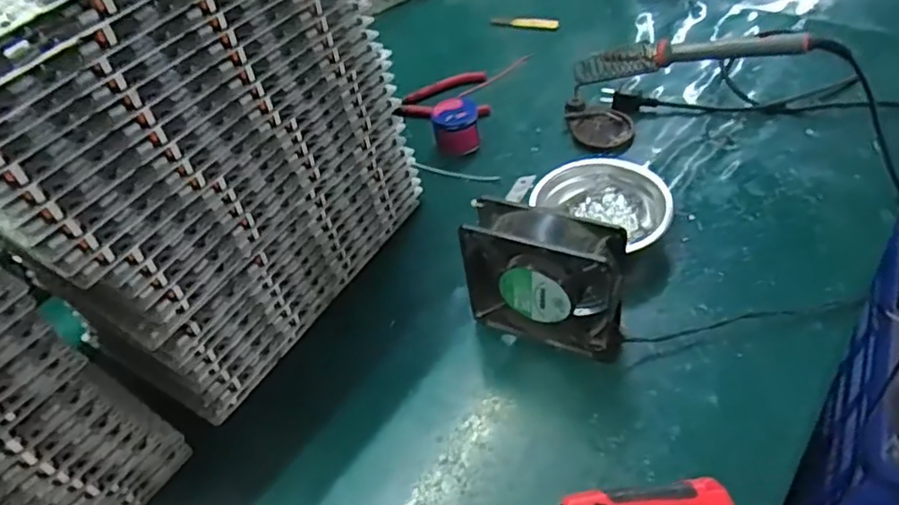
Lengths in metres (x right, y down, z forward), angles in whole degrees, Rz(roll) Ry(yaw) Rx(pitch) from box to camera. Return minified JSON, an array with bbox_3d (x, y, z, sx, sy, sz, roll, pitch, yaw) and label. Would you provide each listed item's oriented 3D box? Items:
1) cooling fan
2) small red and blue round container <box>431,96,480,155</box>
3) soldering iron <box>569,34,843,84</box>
[{"bbox_3d":[0.076,0.025,0.507,0.121,0.122,0.044,14,49,24],"label":"cooling fan"},{"bbox_3d":[0.008,-0.147,0.724,0.053,0.043,0.049,-11,44,0],"label":"small red and blue round container"},{"bbox_3d":[0.243,-0.201,0.631,0.255,0.032,0.034,4,48,32],"label":"soldering iron"}]

